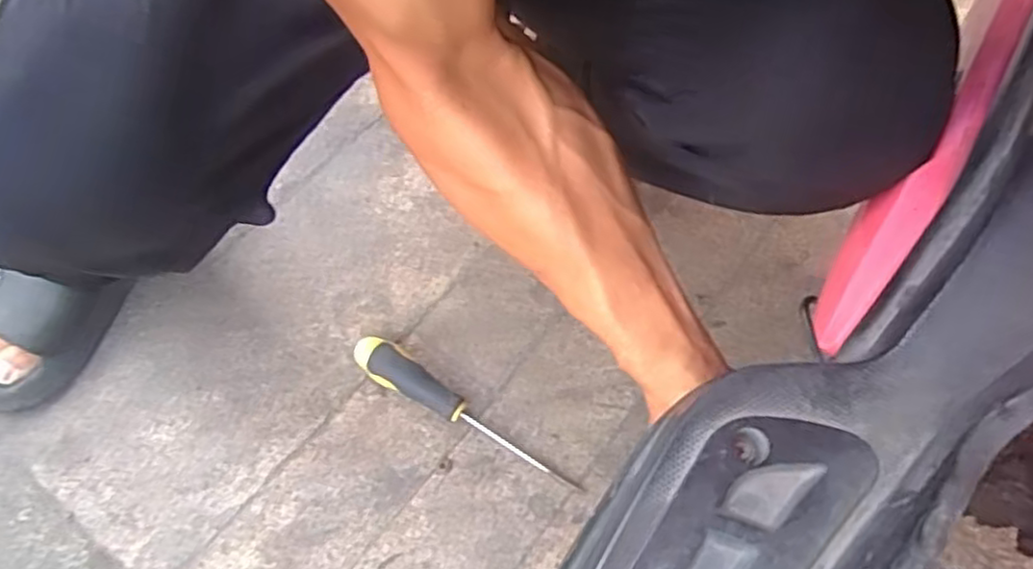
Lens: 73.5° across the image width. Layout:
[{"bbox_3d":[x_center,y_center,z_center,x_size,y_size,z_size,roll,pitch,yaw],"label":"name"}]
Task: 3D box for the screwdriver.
[{"bbox_3d":[-0.045,0.106,0.590,0.217,0.032,0.030,27,64,12],"label":"screwdriver"}]

